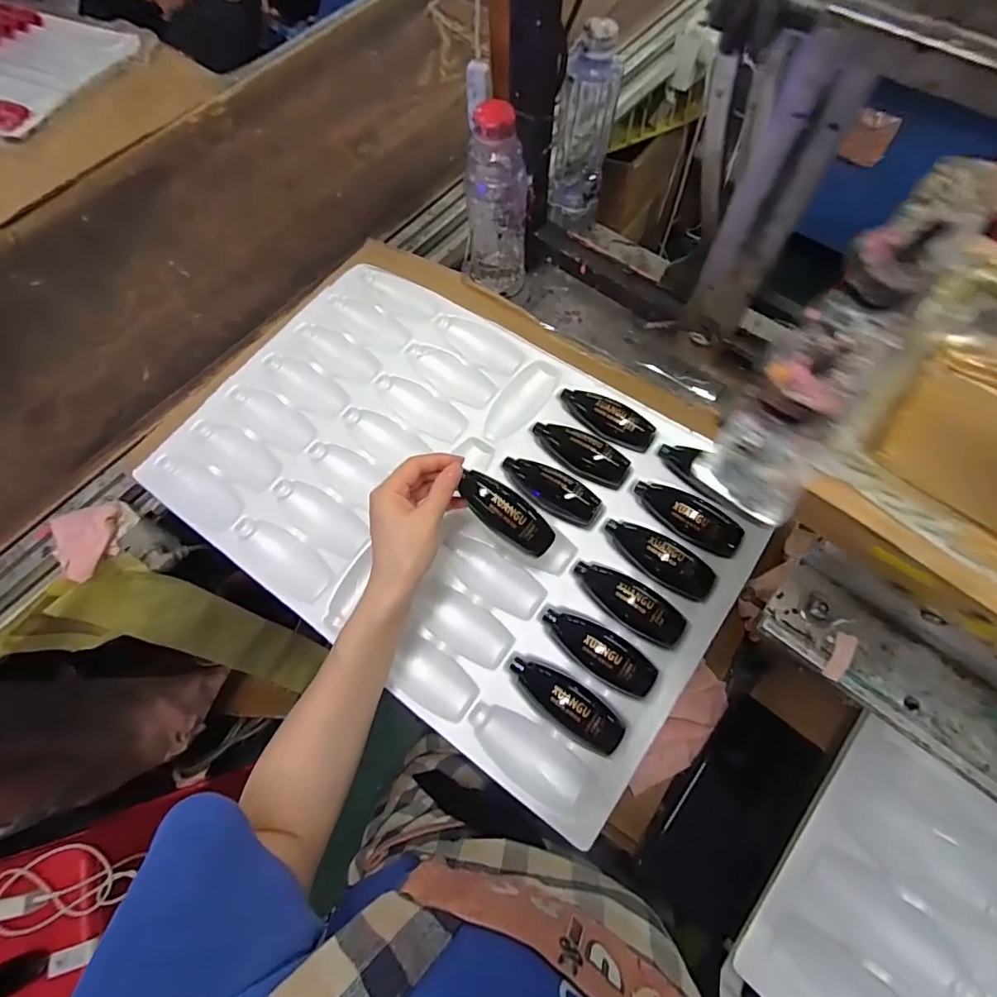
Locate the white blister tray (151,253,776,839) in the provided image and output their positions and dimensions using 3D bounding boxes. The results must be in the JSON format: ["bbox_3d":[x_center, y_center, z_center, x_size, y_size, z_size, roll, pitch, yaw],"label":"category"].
[{"bbox_3d":[-0.045,-0.012,0.513,0.545,0.037,0.359,35,73,14],"label":"white blister tray"}]

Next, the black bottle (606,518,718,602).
[{"bbox_3d":[0.144,0.047,0.461,0.102,0.022,0.037,40,75,16],"label":"black bottle"}]

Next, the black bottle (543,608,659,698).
[{"bbox_3d":[0.085,0.124,0.435,0.100,0.024,0.038,31,72,13],"label":"black bottle"}]

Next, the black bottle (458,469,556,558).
[{"bbox_3d":[0.008,0.012,0.445,0.090,0.033,0.032,41,72,-2],"label":"black bottle"}]

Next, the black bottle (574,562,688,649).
[{"bbox_3d":[0.114,0.083,0.447,0.101,0.026,0.039,34,73,14],"label":"black bottle"}]

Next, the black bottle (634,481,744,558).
[{"bbox_3d":[0.168,0.014,0.471,0.101,0.022,0.035,35,71,31],"label":"black bottle"}]

